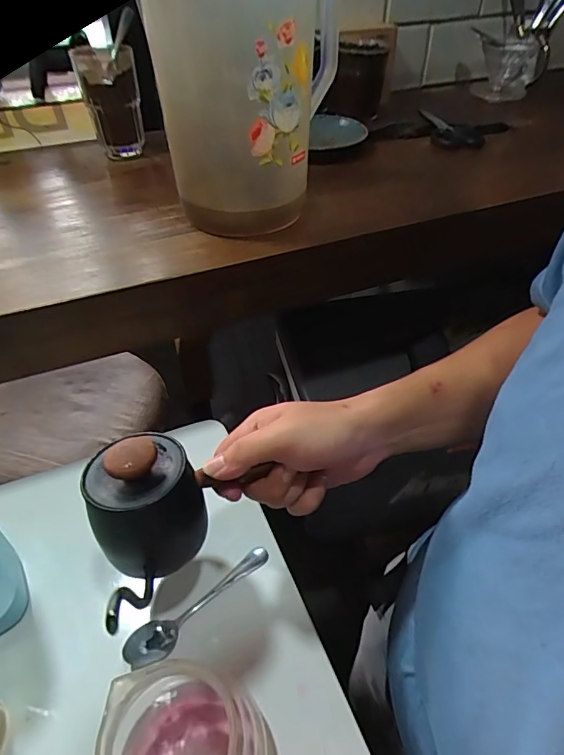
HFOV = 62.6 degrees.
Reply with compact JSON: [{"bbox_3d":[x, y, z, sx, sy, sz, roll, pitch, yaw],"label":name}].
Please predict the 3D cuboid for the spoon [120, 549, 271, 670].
[{"bbox_3d":[-0.066,0.187,0.390,0.137,0.020,0.027,-31,52,-27],"label":"spoon"}]

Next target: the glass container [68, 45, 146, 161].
[{"bbox_3d":[-0.224,-0.368,0.622,0.073,0.127,0.071,-12,46,-11],"label":"glass container"}]

